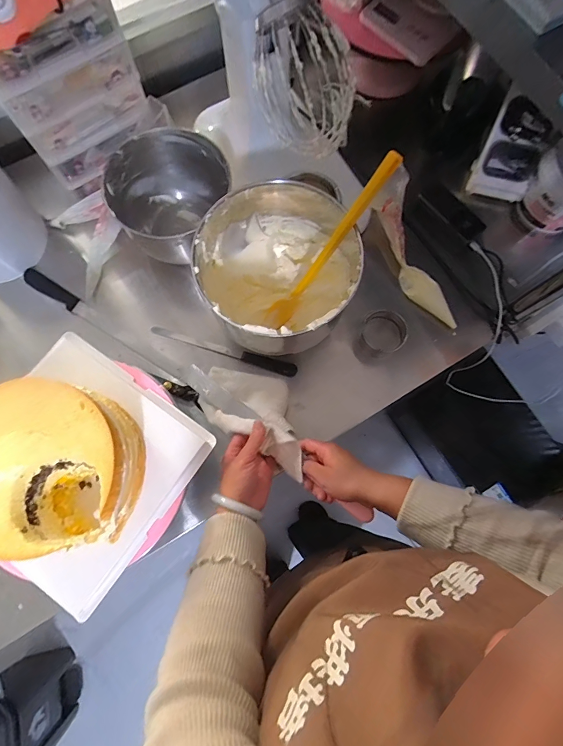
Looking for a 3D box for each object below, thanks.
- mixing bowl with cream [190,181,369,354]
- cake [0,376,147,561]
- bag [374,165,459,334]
[{"bbox_3d":[-0.004,-0.140,0.588,0.219,0.188,0.221,0,77,-1],"label":"mixing bowl with cream"},{"bbox_3d":[-0.269,0.109,0.443,0.185,0.089,0.185,0,77,-1],"label":"cake"},{"bbox_3d":[0.236,-0.233,0.703,0.096,0.051,0.321,-12,78,-4],"label":"bag"}]

